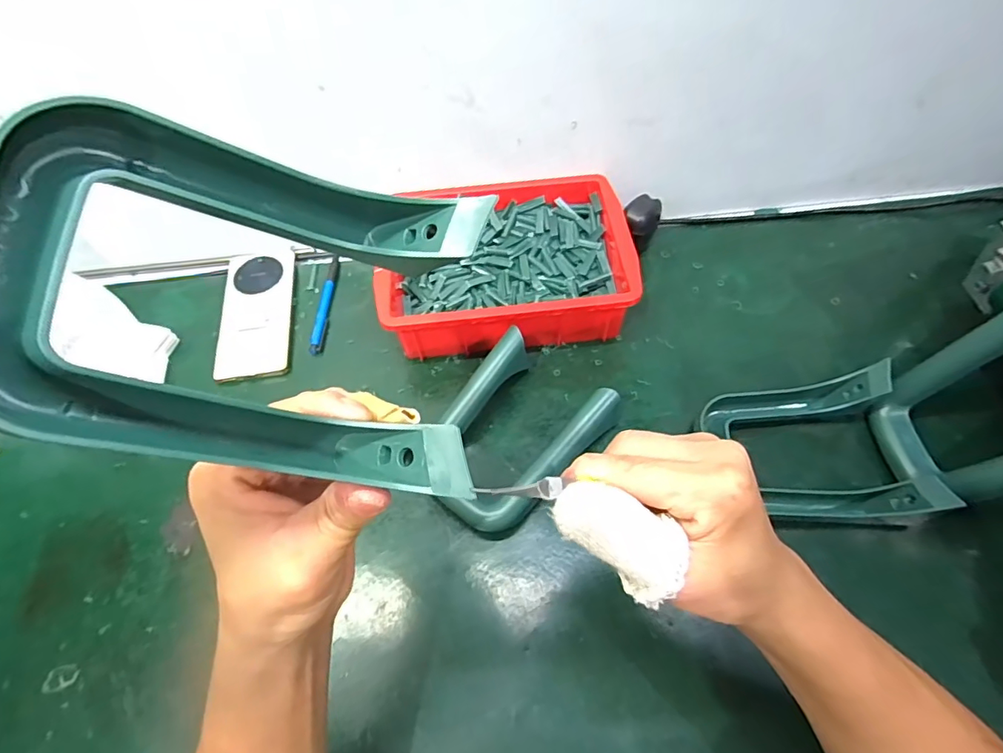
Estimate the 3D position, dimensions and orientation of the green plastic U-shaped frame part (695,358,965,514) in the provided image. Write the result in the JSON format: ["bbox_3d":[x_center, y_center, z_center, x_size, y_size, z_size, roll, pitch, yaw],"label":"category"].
[{"bbox_3d":[0.257,0.061,0.429,0.161,0.060,0.130,-3,58,1],"label":"green plastic U-shaped frame part"}]

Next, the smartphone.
[{"bbox_3d":[-0.263,-0.071,0.545,0.072,0.007,0.160,-4,63,-10],"label":"smartphone"}]

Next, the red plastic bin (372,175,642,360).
[{"bbox_3d":[0.002,-0.115,0.539,0.250,0.084,0.188,-7,58,-1],"label":"red plastic bin"}]

